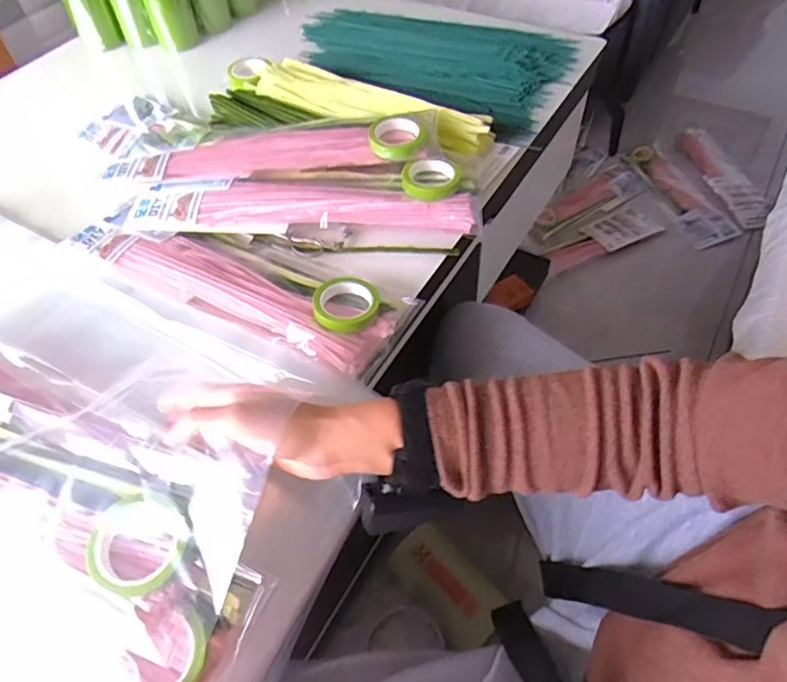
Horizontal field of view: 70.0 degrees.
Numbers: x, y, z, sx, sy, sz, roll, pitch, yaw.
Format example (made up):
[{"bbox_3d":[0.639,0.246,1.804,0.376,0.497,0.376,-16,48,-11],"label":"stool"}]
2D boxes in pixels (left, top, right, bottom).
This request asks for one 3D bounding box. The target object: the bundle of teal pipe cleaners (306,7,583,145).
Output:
[{"bbox_3d":[0.037,-0.409,0.797,0.397,0.030,0.219,21,58,18],"label":"bundle of teal pipe cleaners"}]

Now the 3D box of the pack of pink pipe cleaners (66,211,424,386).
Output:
[{"bbox_3d":[-0.153,-0.069,0.541,0.348,0.023,0.105,23,59,19],"label":"pack of pink pipe cleaners"}]

